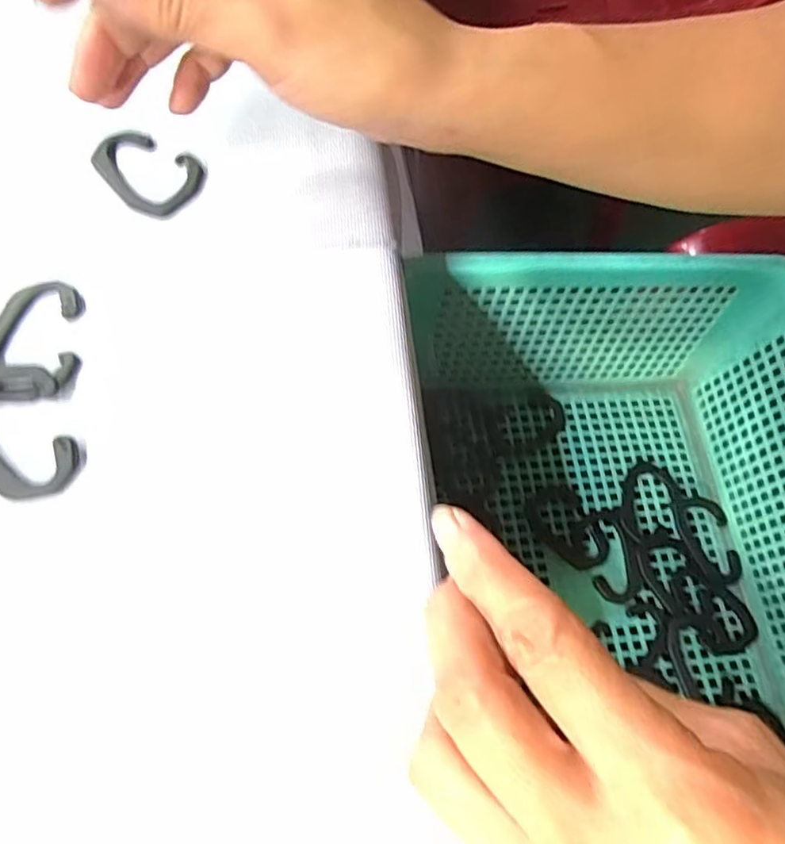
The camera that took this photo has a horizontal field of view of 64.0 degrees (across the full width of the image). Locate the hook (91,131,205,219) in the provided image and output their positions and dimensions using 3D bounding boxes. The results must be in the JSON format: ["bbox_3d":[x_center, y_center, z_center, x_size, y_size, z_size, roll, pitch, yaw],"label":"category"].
[{"bbox_3d":[-0.105,-0.105,0.266,0.048,0.005,0.035,27,67,12],"label":"hook"}]

